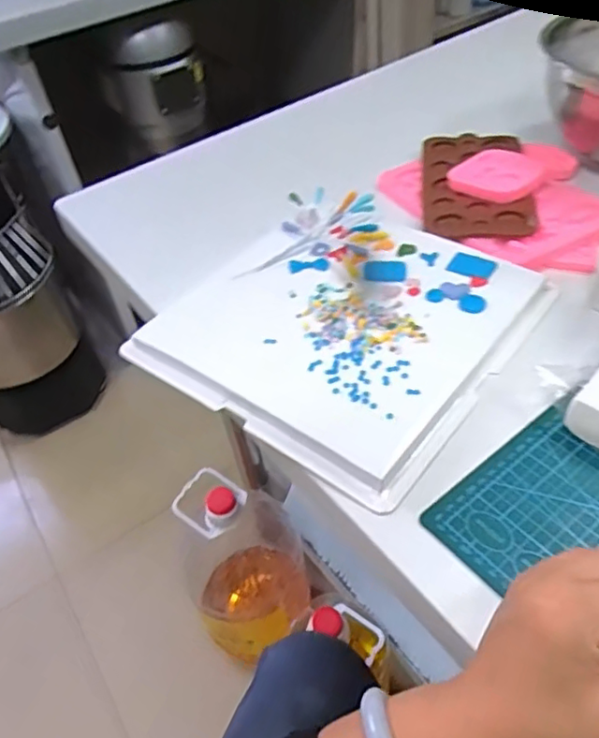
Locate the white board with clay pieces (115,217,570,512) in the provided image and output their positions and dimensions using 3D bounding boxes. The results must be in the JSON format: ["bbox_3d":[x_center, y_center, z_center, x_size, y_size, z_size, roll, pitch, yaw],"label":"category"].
[{"bbox_3d":[0.037,-0.049,0.508,0.268,0.020,0.267,29,57,30],"label":"white board with clay pieces"}]

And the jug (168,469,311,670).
[{"bbox_3d":[-0.110,0.301,1.047,0.181,0.407,0.207,-34,52,-22],"label":"jug"}]

